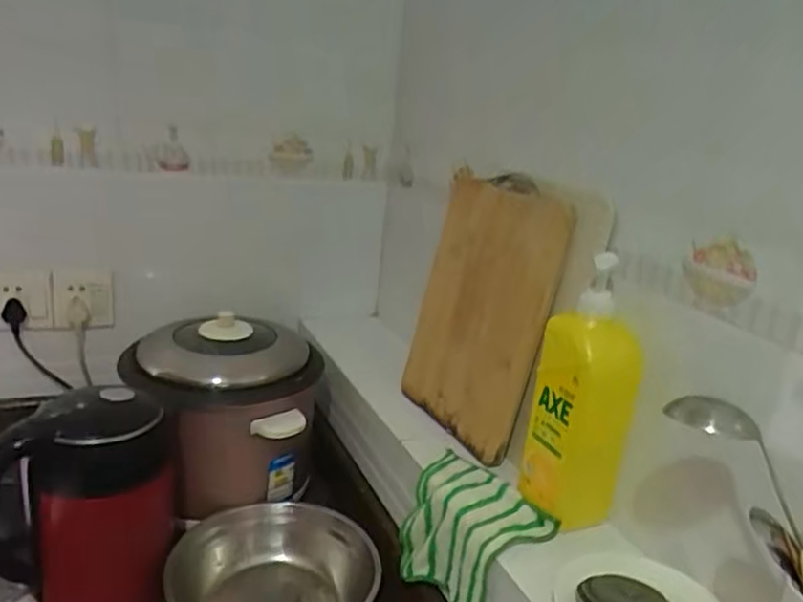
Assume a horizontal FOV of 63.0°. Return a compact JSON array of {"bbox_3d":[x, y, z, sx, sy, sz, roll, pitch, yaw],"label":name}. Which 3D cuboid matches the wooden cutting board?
[{"bbox_3d":[0.092,0.016,0.799,0.025,0.311,0.203,3,17,-40],"label":"wooden cutting board"}]

